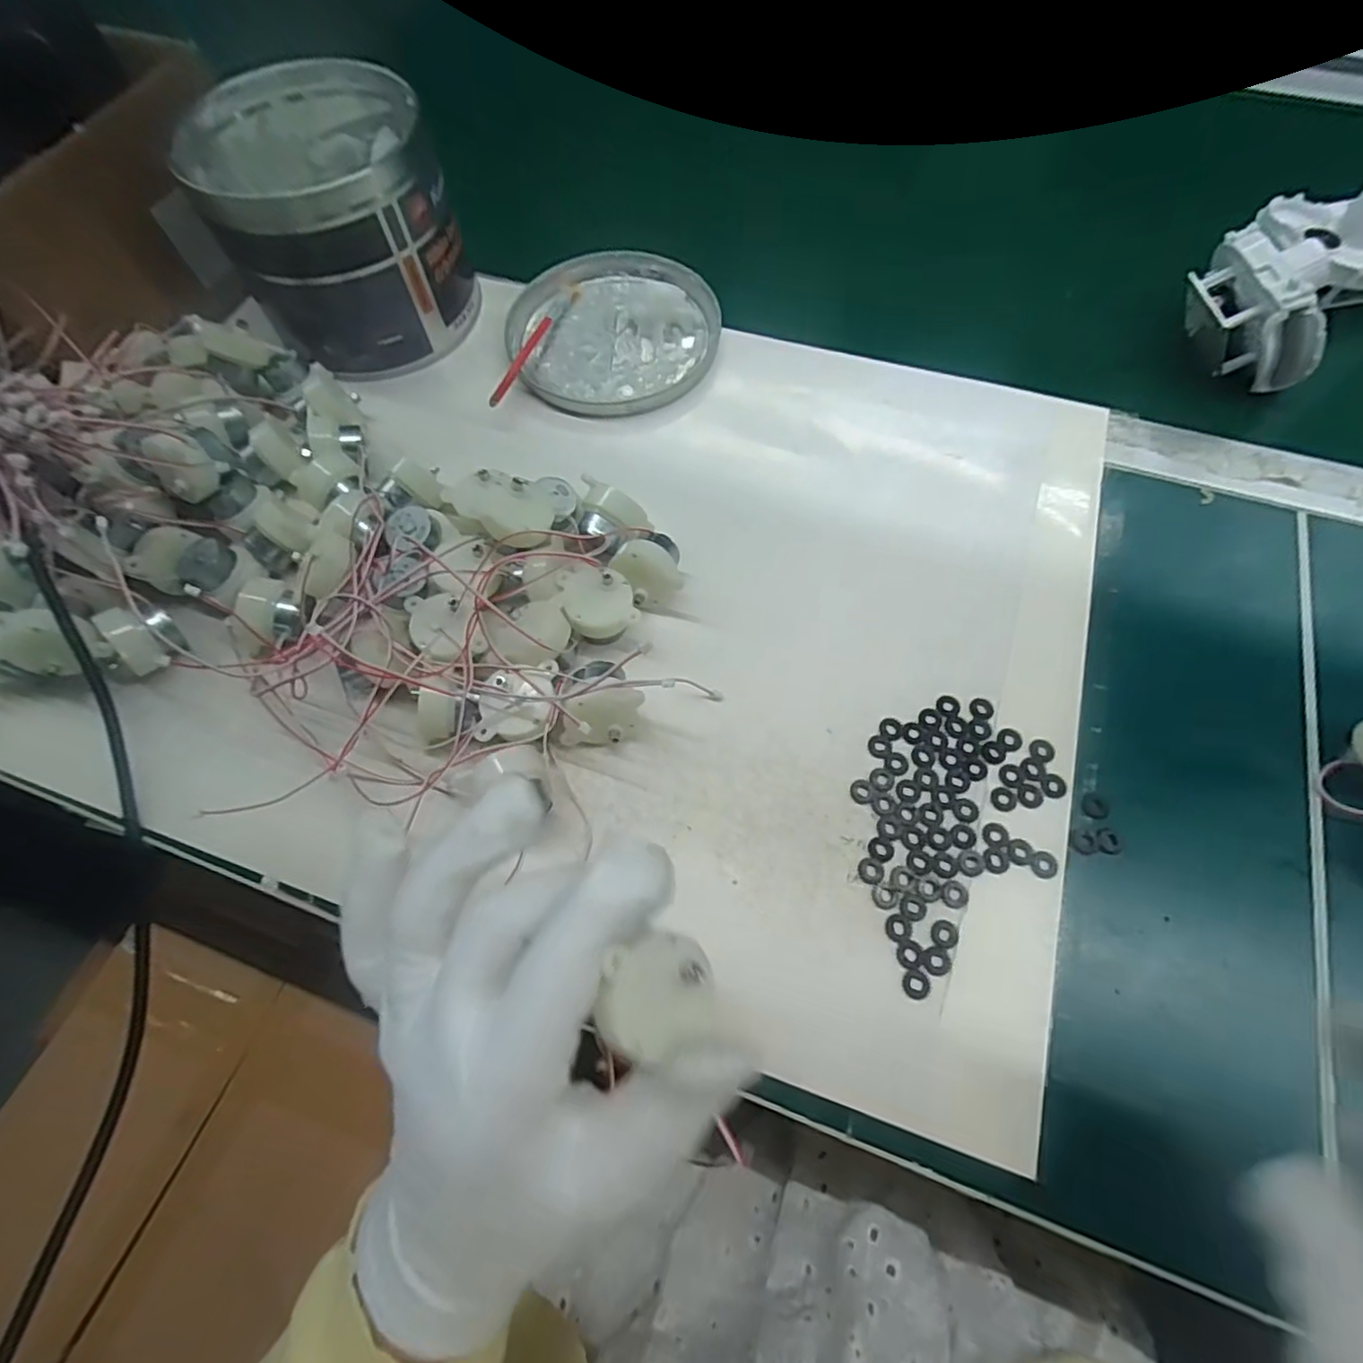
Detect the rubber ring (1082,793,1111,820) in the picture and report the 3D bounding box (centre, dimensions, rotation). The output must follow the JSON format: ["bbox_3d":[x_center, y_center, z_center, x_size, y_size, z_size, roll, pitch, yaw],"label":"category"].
[{"bbox_3d":[0.178,0.053,0.275,0.011,0.004,0.012,-1,64,1],"label":"rubber ring"}]

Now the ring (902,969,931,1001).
[{"bbox_3d":[0.091,0.116,0.247,0.011,0.004,0.010,-1,64,1],"label":"ring"}]

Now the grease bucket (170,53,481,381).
[{"bbox_3d":[-0.200,-0.268,0.376,0.120,0.107,0.130,-1,64,1],"label":"grease bucket"}]

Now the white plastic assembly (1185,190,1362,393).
[{"bbox_3d":[0.362,-0.229,0.372,0.155,0.061,0.090,-40,70,-16],"label":"white plastic assembly"}]

